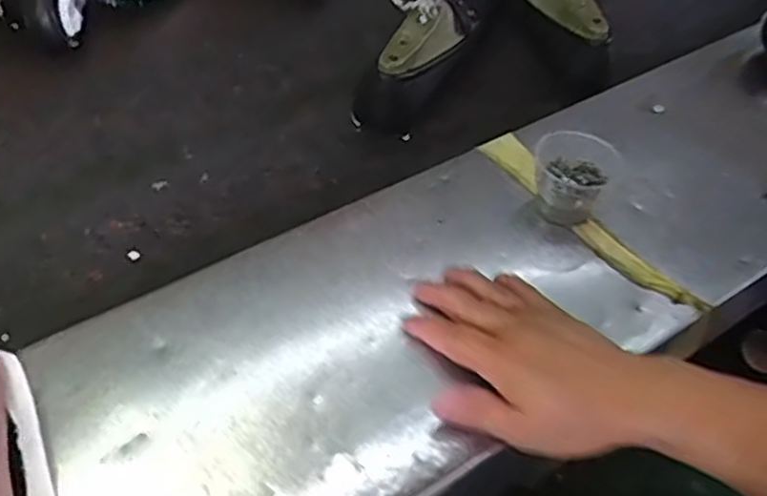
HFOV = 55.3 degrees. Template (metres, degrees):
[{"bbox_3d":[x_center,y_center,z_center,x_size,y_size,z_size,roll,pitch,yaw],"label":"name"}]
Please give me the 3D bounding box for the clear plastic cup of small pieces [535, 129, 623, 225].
[{"bbox_3d":[0.151,-0.055,0.563,0.064,0.041,0.063,1,49,-2],"label":"clear plastic cup of small pieces"}]

